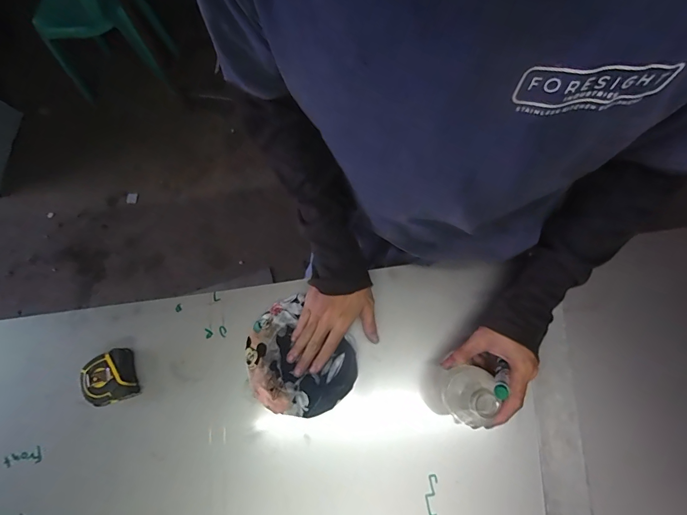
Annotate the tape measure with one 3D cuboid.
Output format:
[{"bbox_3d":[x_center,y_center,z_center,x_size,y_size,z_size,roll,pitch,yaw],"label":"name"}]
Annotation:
[{"bbox_3d":[-0.348,0.180,0.540,0.062,0.032,0.073,-21,69,-6],"label":"tape measure"}]

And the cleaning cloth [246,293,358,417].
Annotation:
[{"bbox_3d":[-0.070,0.152,0.539,0.168,0.022,0.145,36,74,15],"label":"cleaning cloth"}]

